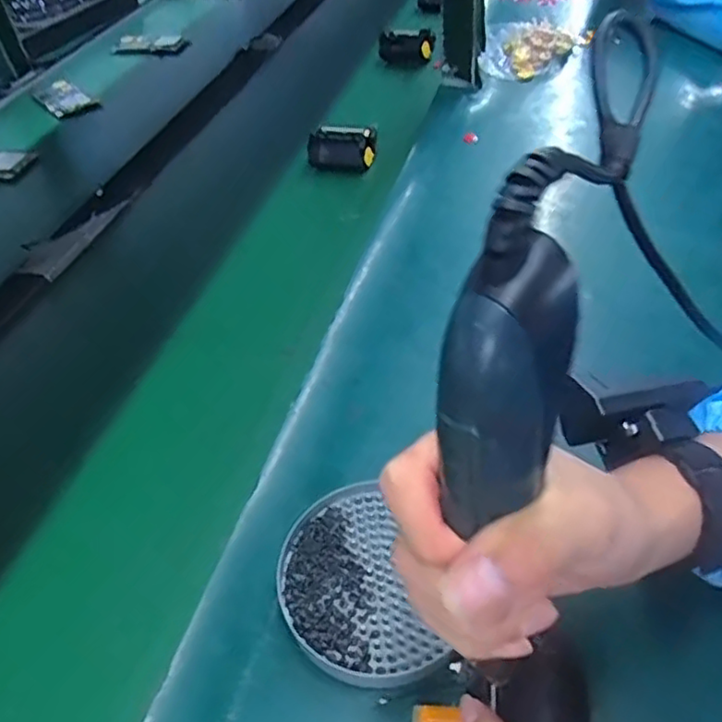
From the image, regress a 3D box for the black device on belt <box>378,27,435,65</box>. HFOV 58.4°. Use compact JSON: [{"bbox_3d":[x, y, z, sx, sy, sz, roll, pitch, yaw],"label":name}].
[{"bbox_3d":[0.061,-0.457,0.946,0.049,0.046,0.086,-33,50,-24],"label":"black device on belt"}]

